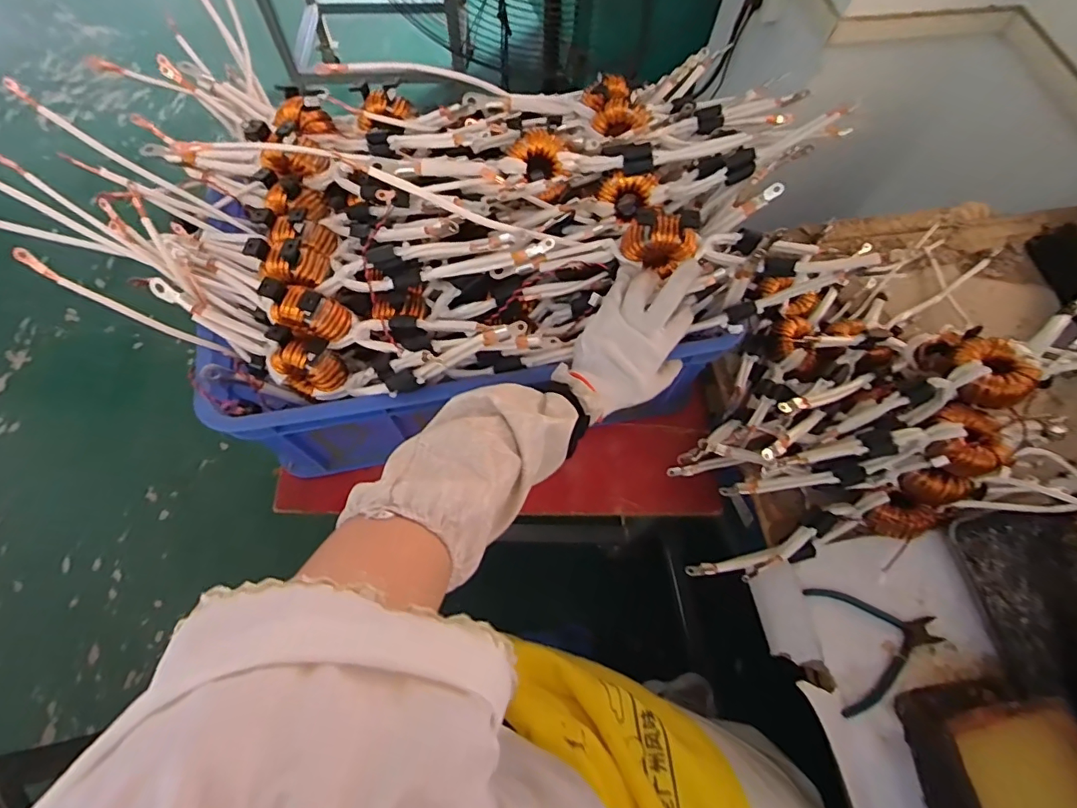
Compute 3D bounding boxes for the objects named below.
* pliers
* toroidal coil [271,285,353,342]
[{"bbox_3d":[0.372,0.256,0.550,0.131,0.022,0.124,-8,67,-6],"label":"pliers"},{"bbox_3d":[-0.233,-0.093,0.517,0.069,0.050,0.038,11,66,3],"label":"toroidal coil"}]

